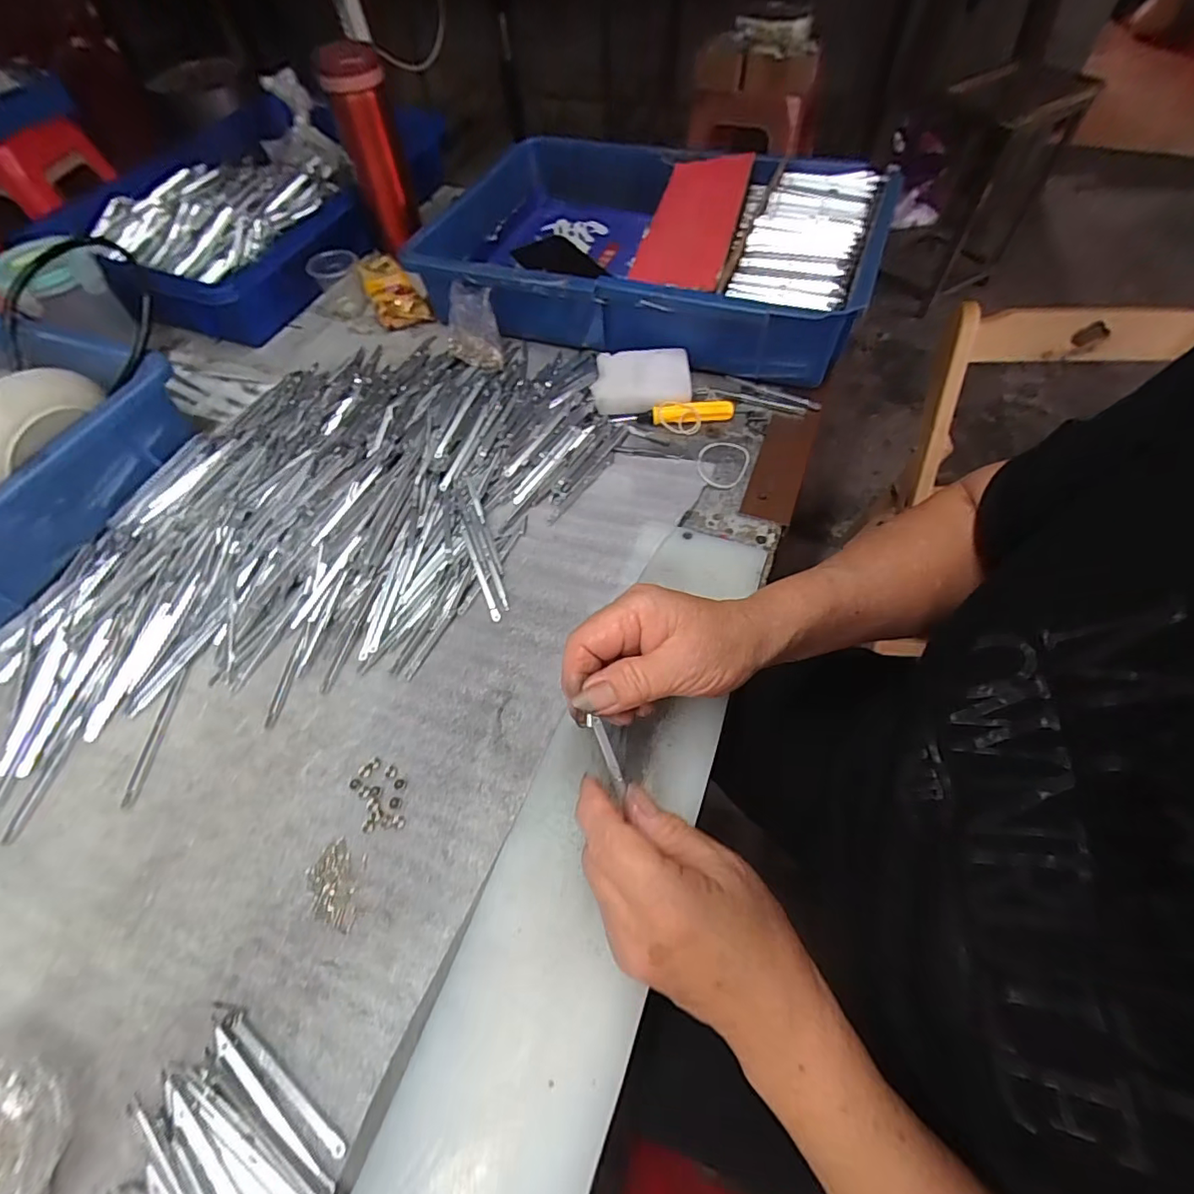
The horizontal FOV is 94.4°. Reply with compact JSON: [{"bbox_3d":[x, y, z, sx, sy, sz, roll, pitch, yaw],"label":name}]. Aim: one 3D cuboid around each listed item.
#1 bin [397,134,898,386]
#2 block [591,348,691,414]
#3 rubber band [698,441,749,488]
[{"bbox_3d":[0.054,-0.362,0.577,0.435,0.090,0.281,16,60,14],"label":"bin"},{"bbox_3d":[0.041,-0.195,0.501,0.084,0.028,0.060,2,57,5],"label":"block"},{"bbox_3d":[0.104,-0.111,0.459,0.042,0.006,0.053,18,60,15],"label":"rubber band"}]

